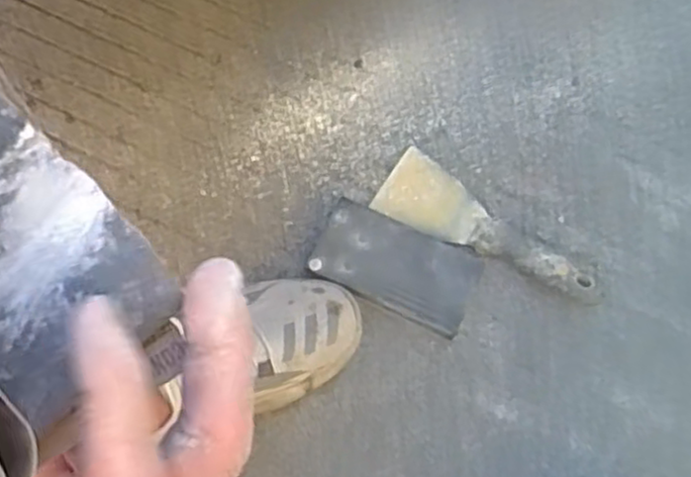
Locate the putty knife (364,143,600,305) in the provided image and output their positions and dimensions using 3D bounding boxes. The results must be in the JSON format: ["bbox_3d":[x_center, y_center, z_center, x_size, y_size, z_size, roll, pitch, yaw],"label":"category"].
[{"bbox_3d":[0.118,-0.002,0.606,0.194,0.030,0.067,35,77,9],"label":"putty knife"}]

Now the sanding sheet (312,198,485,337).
[{"bbox_3d":[0.040,0.022,0.597,0.130,0.024,0.071,25,76,7],"label":"sanding sheet"}]

